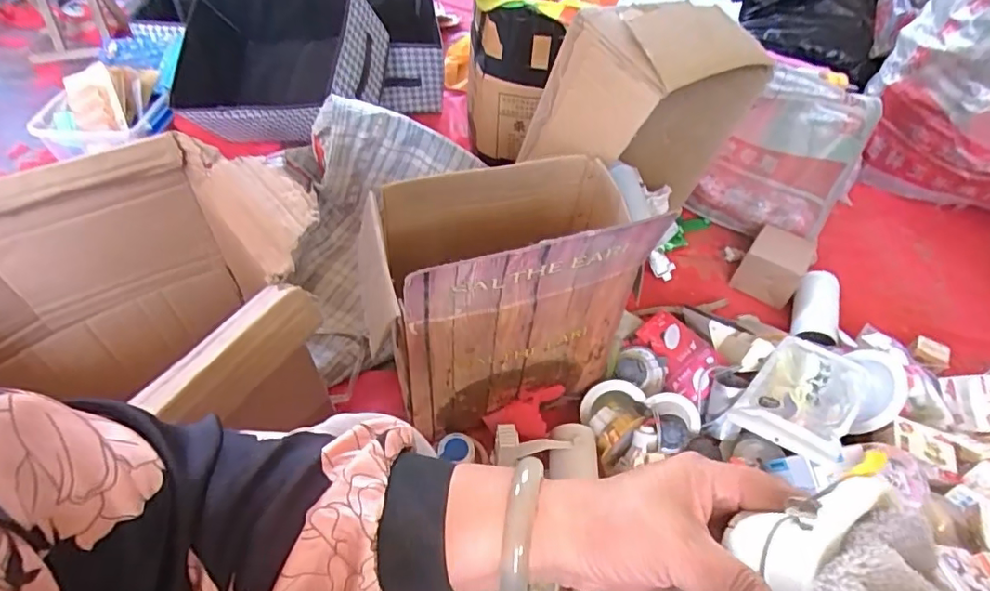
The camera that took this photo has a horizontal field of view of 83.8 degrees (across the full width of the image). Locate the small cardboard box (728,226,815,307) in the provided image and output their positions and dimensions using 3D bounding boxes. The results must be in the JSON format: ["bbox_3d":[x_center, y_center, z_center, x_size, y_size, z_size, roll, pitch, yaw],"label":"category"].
[{"bbox_3d":[0.552,-0.063,1.091,0.111,0.089,0.108,29,53,20],"label":"small cardboard box"}]

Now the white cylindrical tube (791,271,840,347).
[{"bbox_3d":[0.587,0.031,1.016,0.070,0.060,0.153,14,64,8],"label":"white cylindrical tube"}]

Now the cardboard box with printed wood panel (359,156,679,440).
[{"bbox_3d":[0.012,-0.026,0.751,0.371,0.353,0.267,-13,51,-15],"label":"cardboard box with printed wood panel"}]

